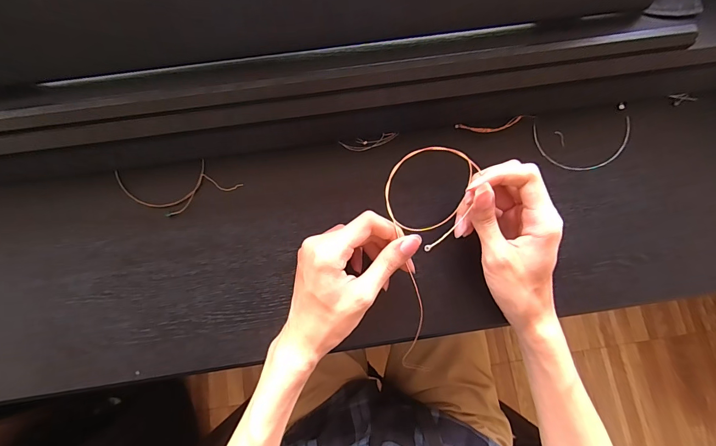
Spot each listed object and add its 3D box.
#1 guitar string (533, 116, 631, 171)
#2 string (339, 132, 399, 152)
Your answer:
[{"bbox_3d":[0.216,-0.074,0.332,0.090,0.008,0.049,-3,78,-2],"label":"guitar string"},{"bbox_3d":[0.012,-0.076,0.326,0.054,0.005,0.013,-10,79,-3],"label":"string"}]

